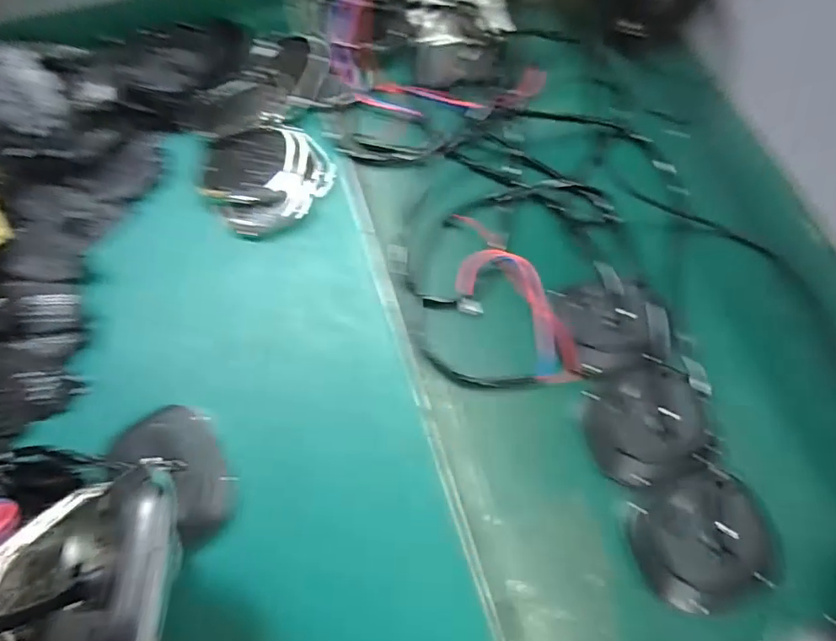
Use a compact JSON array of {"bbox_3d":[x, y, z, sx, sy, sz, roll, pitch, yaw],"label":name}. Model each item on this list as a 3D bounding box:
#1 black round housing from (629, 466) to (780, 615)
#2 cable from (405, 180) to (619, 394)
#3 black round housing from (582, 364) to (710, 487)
[{"bbox_3d":[0.294,0.219,0.505,0.143,0.031,0.124,-18,69,-8],"label":"black round housing"},{"bbox_3d":[0.107,-0.059,0.614,0.222,0.026,0.289,18,68,7],"label":"cable"},{"bbox_3d":[0.246,0.109,0.547,0.124,0.026,0.115,0,67,-1],"label":"black round housing"}]

